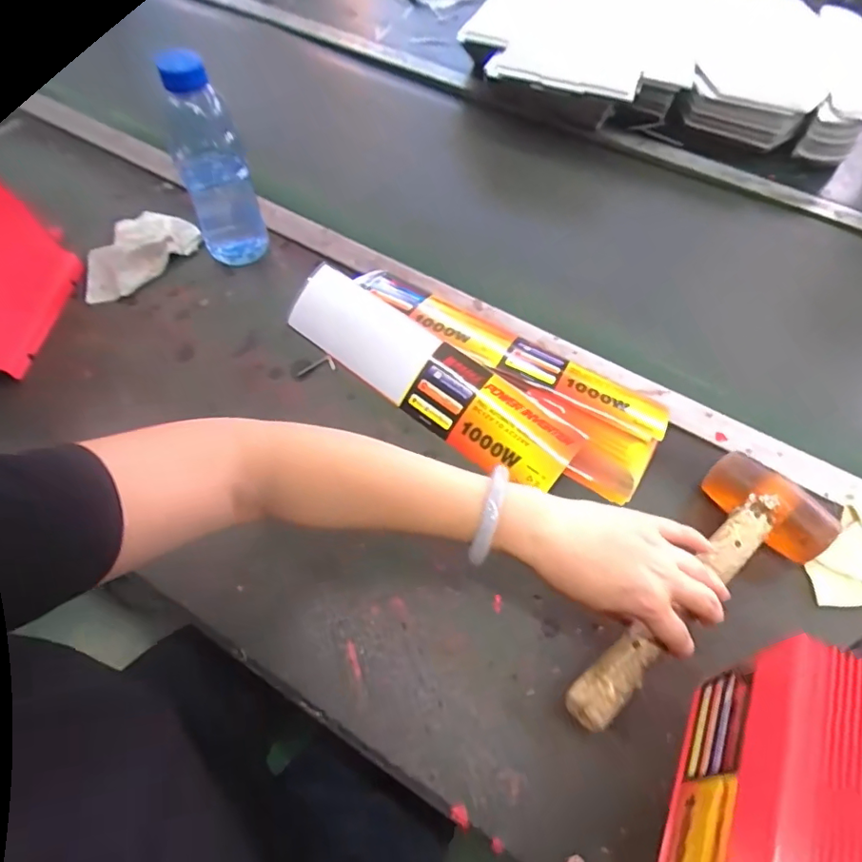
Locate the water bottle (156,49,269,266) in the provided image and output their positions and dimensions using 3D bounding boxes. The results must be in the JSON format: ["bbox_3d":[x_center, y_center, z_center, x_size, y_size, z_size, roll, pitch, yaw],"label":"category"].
[{"bbox_3d":[-0.228,-0.277,0.559,0.069,0.211,0.059,-18,62,-13],"label":"water bottle"}]

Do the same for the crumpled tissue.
[{"bbox_3d":[-0.338,-0.202,0.609,0.089,0.026,0.137,38,64,18],"label":"crumpled tissue"}]

